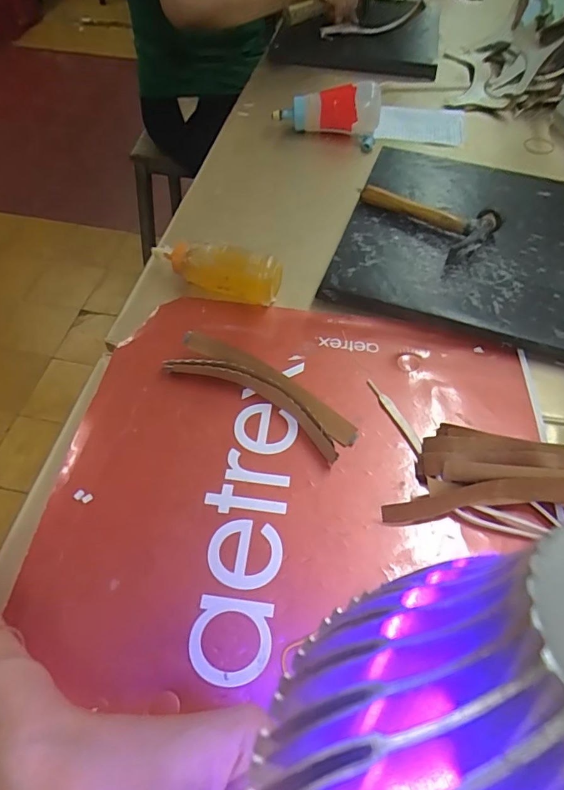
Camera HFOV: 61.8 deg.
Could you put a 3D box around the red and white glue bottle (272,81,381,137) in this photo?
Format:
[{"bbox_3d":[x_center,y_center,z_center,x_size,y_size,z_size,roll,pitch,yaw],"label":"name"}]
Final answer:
[{"bbox_3d":[0.069,-0.424,0.698,0.156,0.053,0.047,-2,56,-4],"label":"red and white glue bottle"}]

